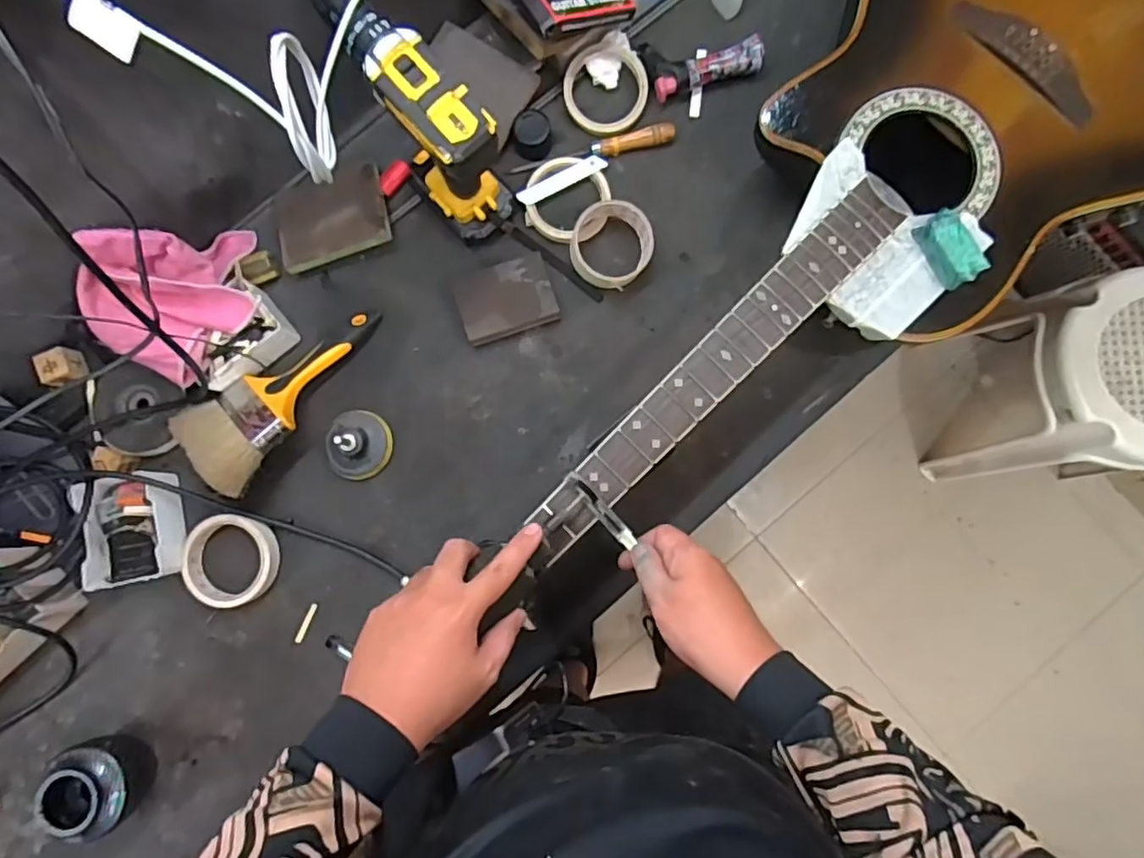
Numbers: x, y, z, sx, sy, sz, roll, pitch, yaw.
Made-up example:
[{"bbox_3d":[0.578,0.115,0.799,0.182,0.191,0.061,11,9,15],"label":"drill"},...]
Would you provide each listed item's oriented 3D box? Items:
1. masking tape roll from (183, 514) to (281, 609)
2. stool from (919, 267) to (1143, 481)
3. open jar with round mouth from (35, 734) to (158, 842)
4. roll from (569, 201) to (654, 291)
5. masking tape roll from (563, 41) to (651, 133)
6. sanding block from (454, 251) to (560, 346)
[{"bbox_3d":[-0.353,0.136,0.649,0.094,0.020,0.093,0,84,1],"label":"masking tape roll"},{"bbox_3d":[0.916,-0.080,1.188,0.335,0.425,0.317,-17,84,-1],"label":"stool"},{"bbox_3d":[-0.463,0.348,0.609,0.077,0.067,0.085,-29,84,-2],"label":"open jar with round mouth"},{"bbox_3d":[0.042,-0.192,0.655,0.080,0.040,0.083,0,84,1],"label":"roll"},{"bbox_3d":[0.037,-0.376,0.691,0.090,0.026,0.094,-3,84,1],"label":"masking tape roll"},{"bbox_3d":[-0.070,-0.137,0.667,0.100,0.028,0.071,-19,84,-1],"label":"sanding block"}]

